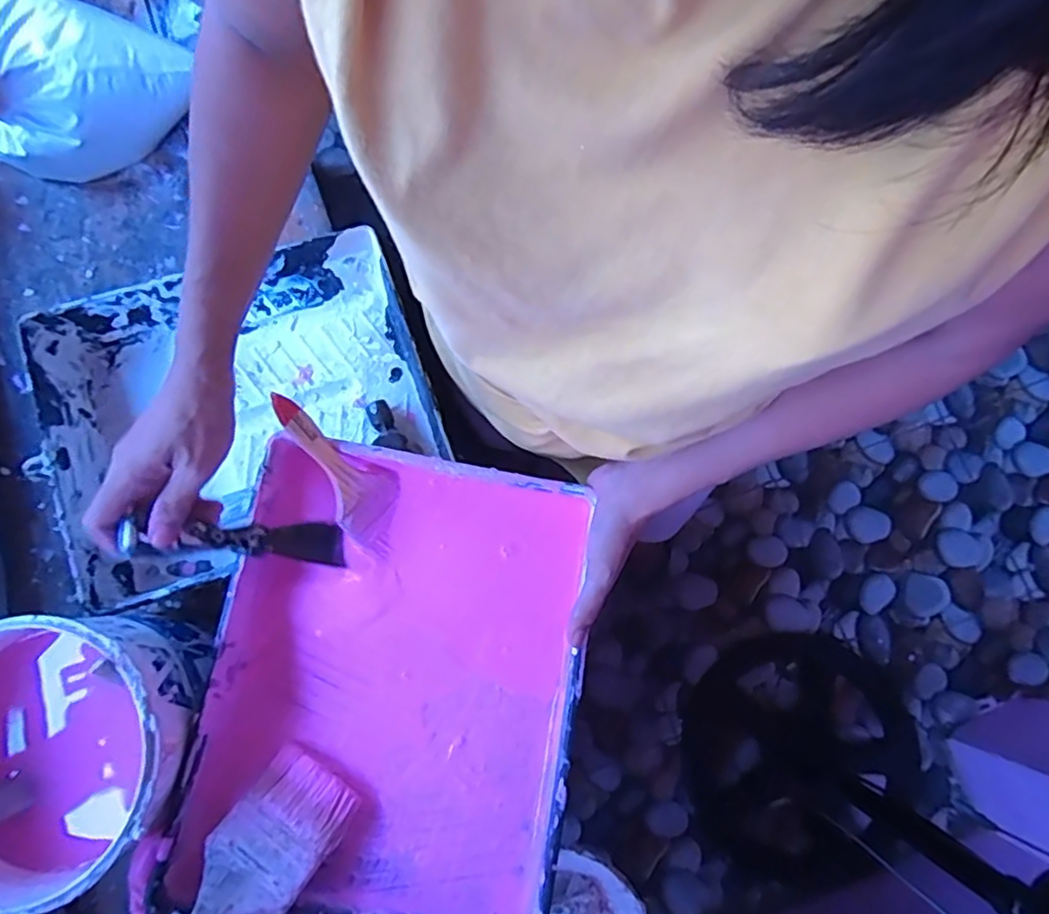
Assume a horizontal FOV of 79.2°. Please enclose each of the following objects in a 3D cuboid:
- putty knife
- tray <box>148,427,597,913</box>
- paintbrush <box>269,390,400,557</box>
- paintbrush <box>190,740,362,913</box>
[{"bbox_3d":[-0.205,0.063,0.466,0.010,0.161,0.031,-10,76,38],"label":"putty knife"},{"bbox_3d":[-0.100,0.176,0.495,0.268,0.056,0.344,10,79,1],"label":"tray"},{"bbox_3d":[-0.151,0.008,0.518,0.054,0.033,0.145,-38,108,-8],"label":"paintbrush"},{"bbox_3d":[-0.204,0.300,0.428,0.074,0.011,0.198,37,55,6],"label":"paintbrush"}]

